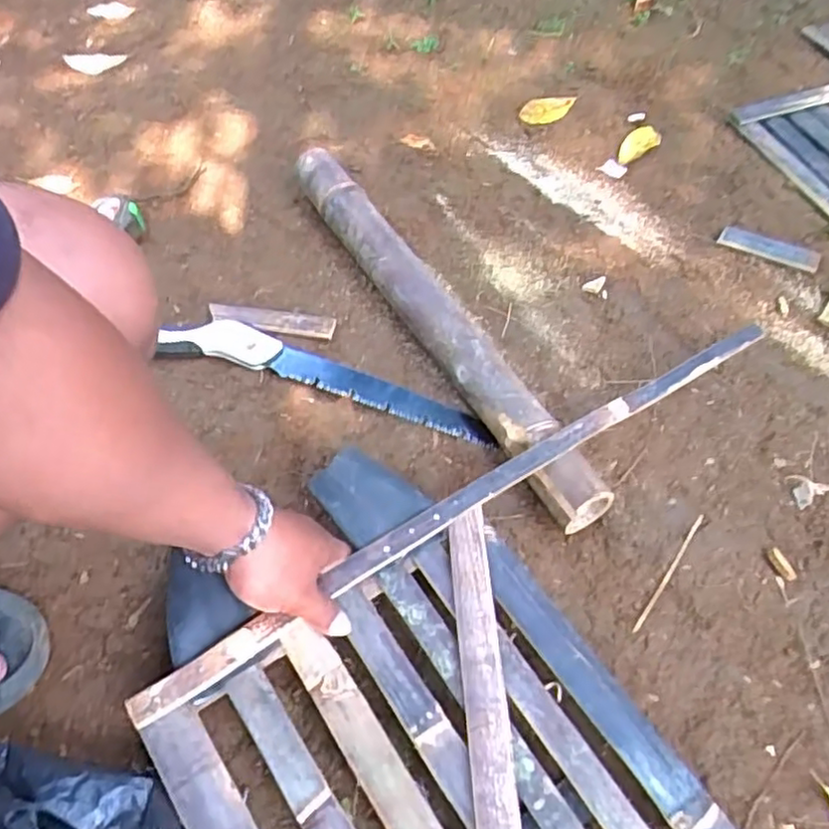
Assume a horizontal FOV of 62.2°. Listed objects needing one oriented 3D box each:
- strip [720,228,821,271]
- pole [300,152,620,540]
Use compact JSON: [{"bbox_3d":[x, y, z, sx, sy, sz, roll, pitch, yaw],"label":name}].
[{"bbox_3d":[0.426,-0.199,0.827,0.112,0.007,0.040,26,59,18],"label":"strip"},{"bbox_3d":[0.017,-0.116,0.740,0.079,0.060,0.565,-26,58,-16],"label":"pole"}]

